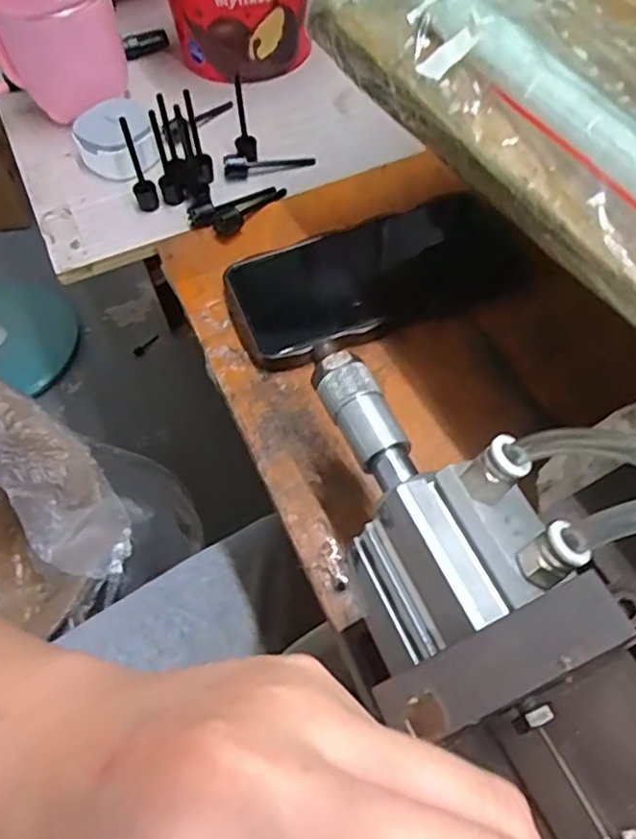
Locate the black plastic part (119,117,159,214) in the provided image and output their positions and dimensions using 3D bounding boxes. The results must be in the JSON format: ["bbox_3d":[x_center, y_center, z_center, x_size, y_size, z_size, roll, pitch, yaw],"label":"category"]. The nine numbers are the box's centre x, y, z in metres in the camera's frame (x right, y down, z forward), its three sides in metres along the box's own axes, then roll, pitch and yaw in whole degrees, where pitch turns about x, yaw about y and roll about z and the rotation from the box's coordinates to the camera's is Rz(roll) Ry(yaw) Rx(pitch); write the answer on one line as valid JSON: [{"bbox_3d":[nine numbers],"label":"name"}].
[{"bbox_3d":[-0.116,-0.164,0.411,0.014,0.068,0.017,-17,59,-8],"label":"black plastic part"}]

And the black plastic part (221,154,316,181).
[{"bbox_3d":[-0.034,-0.177,0.449,0.063,0.016,0.015,-9,58,-3],"label":"black plastic part"}]

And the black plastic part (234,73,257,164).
[{"bbox_3d":[-0.050,-0.197,0.434,0.013,0.060,0.019,-9,58,-3],"label":"black plastic part"}]

